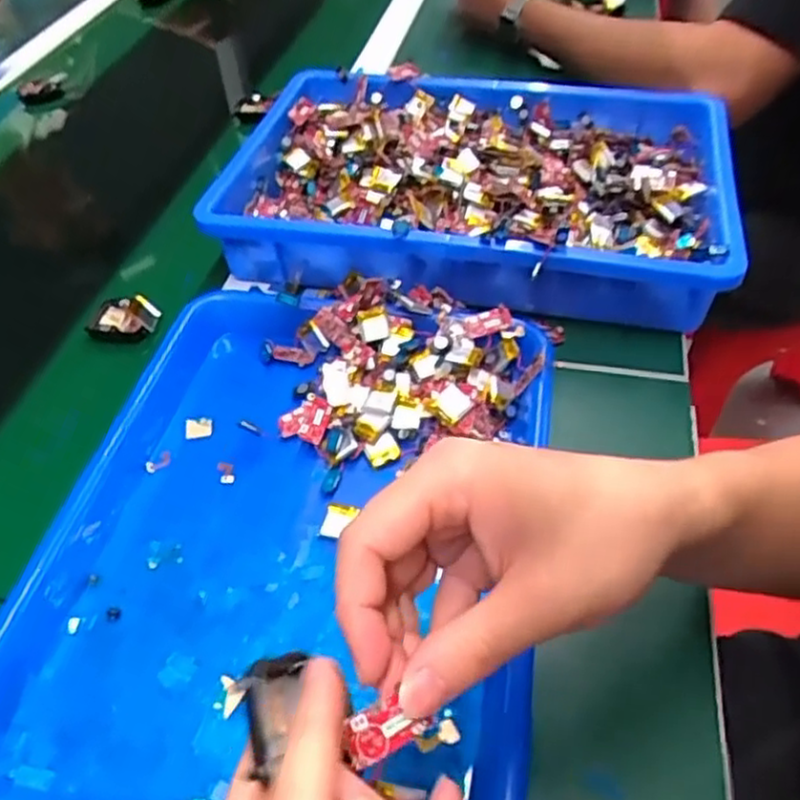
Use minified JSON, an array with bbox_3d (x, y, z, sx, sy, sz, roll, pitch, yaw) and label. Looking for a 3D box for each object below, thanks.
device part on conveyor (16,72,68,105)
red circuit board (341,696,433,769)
[{"bbox_3d":[-0.407,-0.354,0.817,0.060,0.027,0.018,-24,50,0],"label":"device part on conveyor"},{"bbox_3d":[-0.005,0.103,0.224,0.028,0.004,0.014,-14,64,-30],"label":"red circuit board"}]

